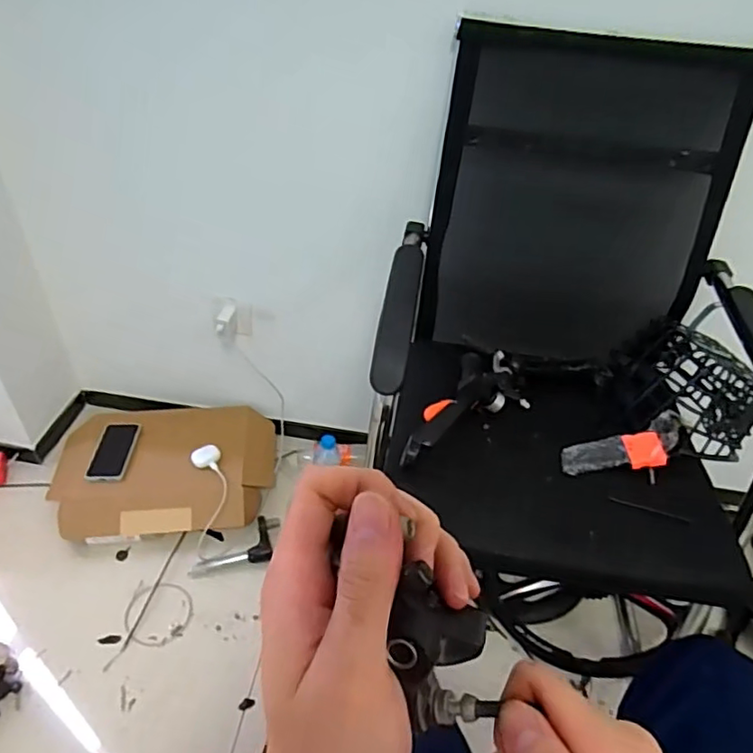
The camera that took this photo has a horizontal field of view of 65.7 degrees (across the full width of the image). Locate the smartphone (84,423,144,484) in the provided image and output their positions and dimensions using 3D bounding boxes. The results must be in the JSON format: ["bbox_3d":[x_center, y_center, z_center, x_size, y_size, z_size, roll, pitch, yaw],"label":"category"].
[{"bbox_3d":[-0.572,0.164,1.272,0.079,0.011,0.152,11,50,-7],"label":"smartphone"}]

